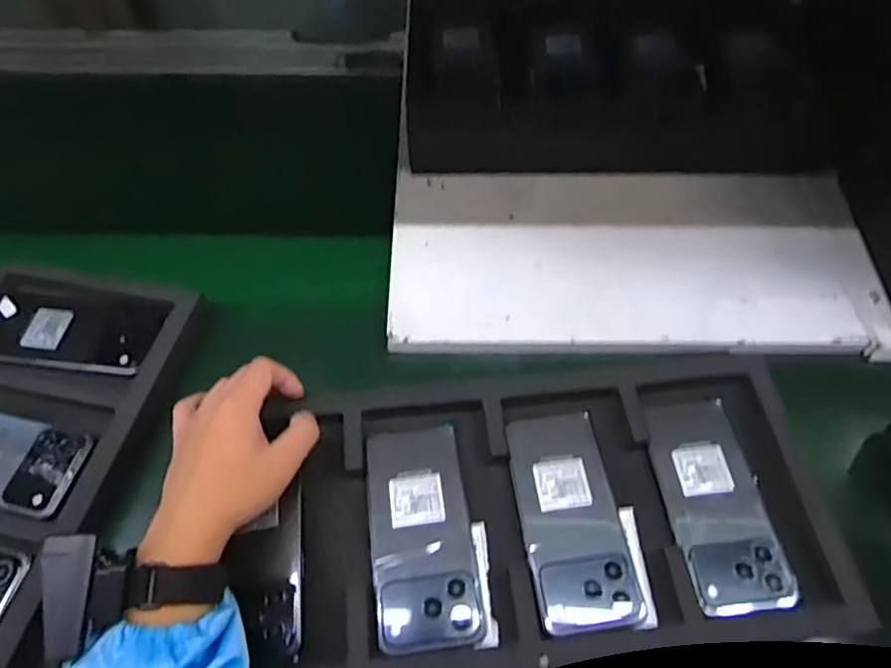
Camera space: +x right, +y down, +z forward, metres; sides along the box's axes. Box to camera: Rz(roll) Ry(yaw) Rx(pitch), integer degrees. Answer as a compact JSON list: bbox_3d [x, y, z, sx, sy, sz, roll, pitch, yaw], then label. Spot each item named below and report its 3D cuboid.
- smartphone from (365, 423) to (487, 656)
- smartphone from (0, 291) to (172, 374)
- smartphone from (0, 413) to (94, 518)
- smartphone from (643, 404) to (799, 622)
[{"bbox_3d":[-0.018,0.146,0.441,0.074,0.005,0.155,-7,60,-5],"label":"smartphone"},{"bbox_3d":[-0.344,-0.002,0.550,0.161,0.006,0.072,6,63,3],"label":"smartphone"},{"bbox_3d":[-0.385,0.102,0.501,0.159,0.005,0.070,13,56,5],"label":"smartphone"},{"bbox_3d":[0.204,0.125,0.449,0.072,0.010,0.156,-9,60,-2],"label":"smartphone"}]

